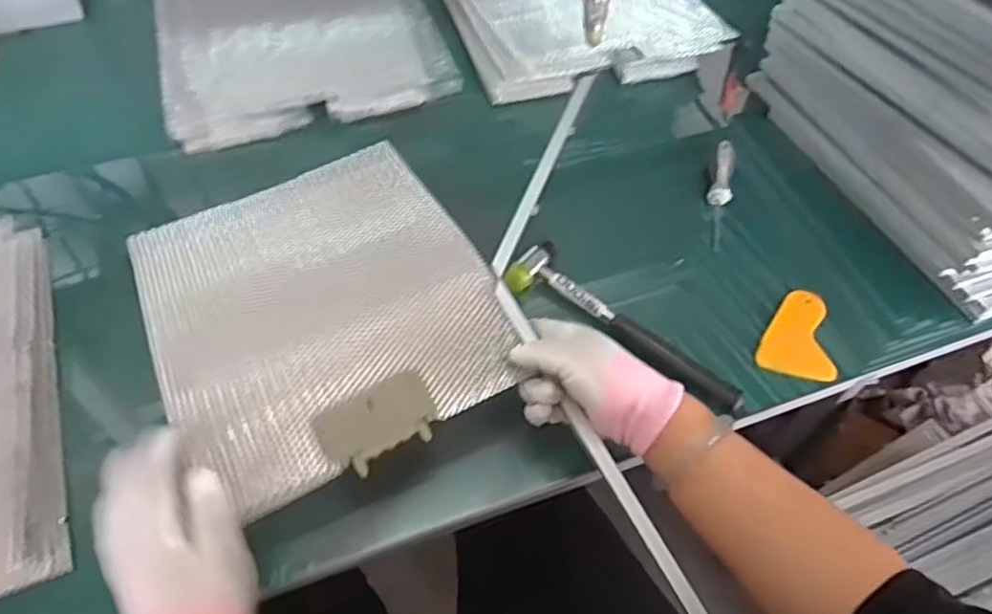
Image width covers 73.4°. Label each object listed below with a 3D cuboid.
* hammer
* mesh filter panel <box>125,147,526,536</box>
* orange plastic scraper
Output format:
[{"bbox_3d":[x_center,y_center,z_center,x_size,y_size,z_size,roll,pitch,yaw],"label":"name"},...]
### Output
[{"bbox_3d":[0.122,0.015,0.630,0.242,0.023,0.056,30,58,18],"label":"hammer"},{"bbox_3d":[-0.155,-0.011,0.576,0.266,0.021,0.319,-25,53,-16],"label":"mesh filter panel"},{"bbox_3d":[0.288,0.025,0.643,0.073,0.011,0.104,13,53,-4],"label":"orange plastic scraper"}]

